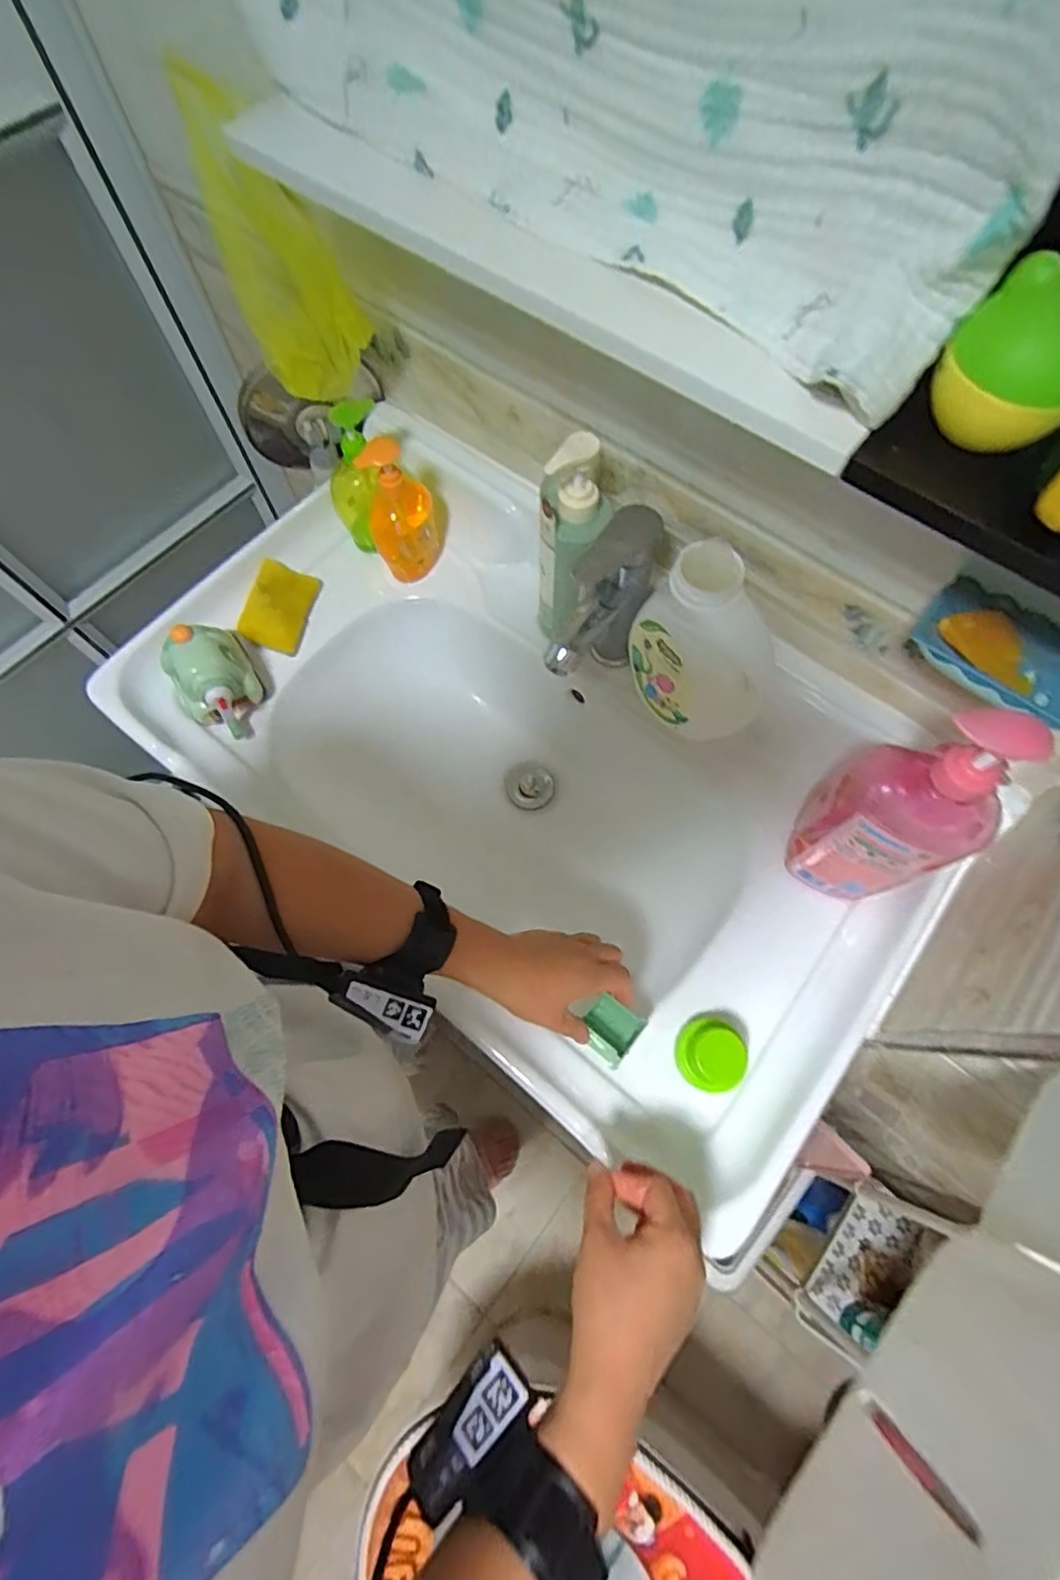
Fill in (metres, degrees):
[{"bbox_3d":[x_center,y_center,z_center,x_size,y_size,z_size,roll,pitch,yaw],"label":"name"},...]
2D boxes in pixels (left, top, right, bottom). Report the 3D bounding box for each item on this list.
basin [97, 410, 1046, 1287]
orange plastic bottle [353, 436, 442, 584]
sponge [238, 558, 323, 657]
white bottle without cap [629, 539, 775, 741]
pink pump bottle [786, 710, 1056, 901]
[{"bbox_3d":[-0.001,-0.008,0.684,0.779,0.248,0.455,38,74,14],"label":"basin"},{"bbox_3d":[-0.141,-0.301,0.672,0.073,0.175,0.053,-13,70,-4],"label":"orange plastic bottle"},{"bbox_3d":[-0.289,-0.210,0.704,0.066,0.018,0.096,17,85,-10],"label":"sponge"},{"bbox_3d":[0.161,-0.128,0.572,0.140,0.174,0.070,43,76,15],"label":"white bottle without cap"},{"bbox_3d":[0.294,0.021,0.481,0.098,0.247,0.081,6,70,3],"label":"pink pump bottle"}]

